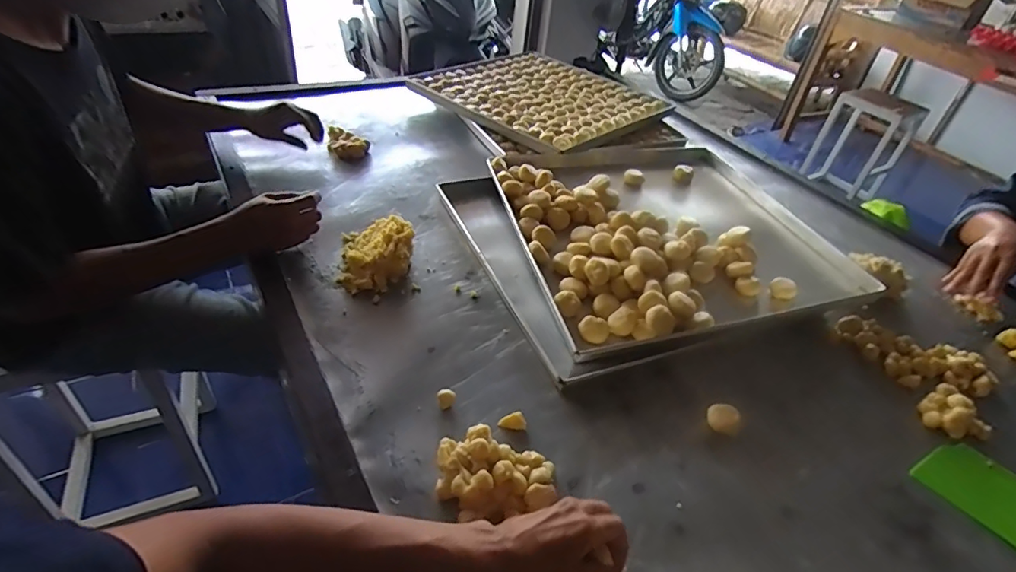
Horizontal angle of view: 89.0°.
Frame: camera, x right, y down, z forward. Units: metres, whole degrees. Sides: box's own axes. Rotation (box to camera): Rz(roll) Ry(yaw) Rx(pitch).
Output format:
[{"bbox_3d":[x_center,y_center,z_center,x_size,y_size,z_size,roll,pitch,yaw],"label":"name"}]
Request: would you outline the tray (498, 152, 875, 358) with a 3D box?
[{"bbox_3d":[0.273,-0.109,0.922,0.521,0.057,0.512,-7,42,-17],"label":"tray"}]

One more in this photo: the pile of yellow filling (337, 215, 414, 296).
[{"bbox_3d":[-0.207,-0.059,0.811,0.113,0.062,0.146,0,41,-9],"label":"pile of yellow filling"}]

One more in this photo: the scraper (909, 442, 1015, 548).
[{"bbox_3d":[0.567,0.240,0.615,0.102,0.004,0.123,-25,50,-33],"label":"scraper"}]

